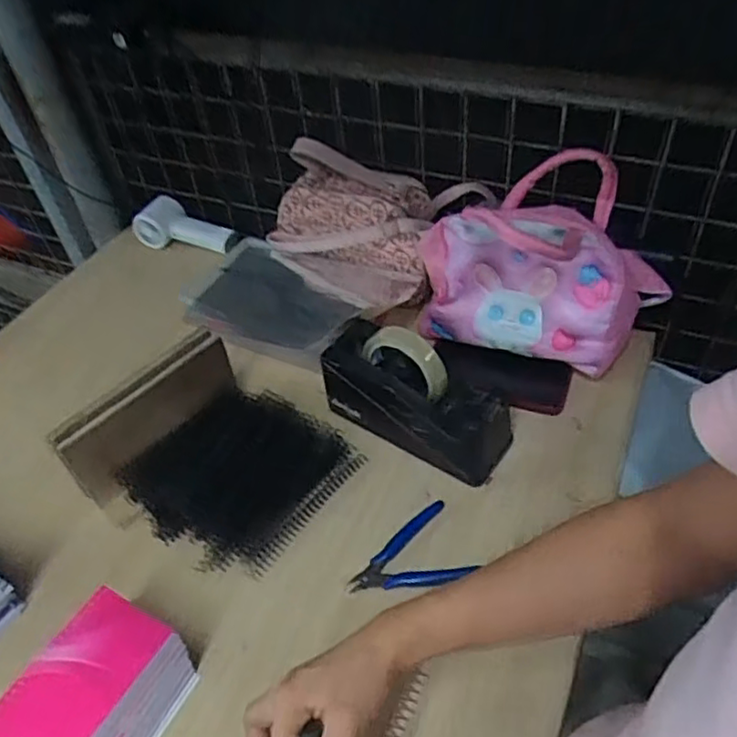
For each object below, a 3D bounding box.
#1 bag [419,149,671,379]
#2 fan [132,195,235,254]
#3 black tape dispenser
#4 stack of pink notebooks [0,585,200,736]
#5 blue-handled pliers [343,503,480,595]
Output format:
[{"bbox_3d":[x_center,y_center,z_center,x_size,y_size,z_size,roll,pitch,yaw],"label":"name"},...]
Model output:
[{"bbox_3d":[0.182,-0.103,0.691,0.256,0.197,0.125,5,47,11],"label":"bag"},{"bbox_3d":[-0.284,-0.217,1.000,0.151,0.061,0.057,11,47,-2],"label":"fan"},{"bbox_3d":[0.048,0.028,0.687,0.206,0.117,0.075,25,53,27],"label":"black tape dispenser"},{"bbox_3d":[-0.211,0.264,0.509,0.086,0.094,0.133,19,51,23],"label":"stack of pink notebooks"},{"bbox_3d":[0.036,0.181,0.611,0.114,0.015,0.078,-21,47,-14],"label":"blue-handled pliers"}]

